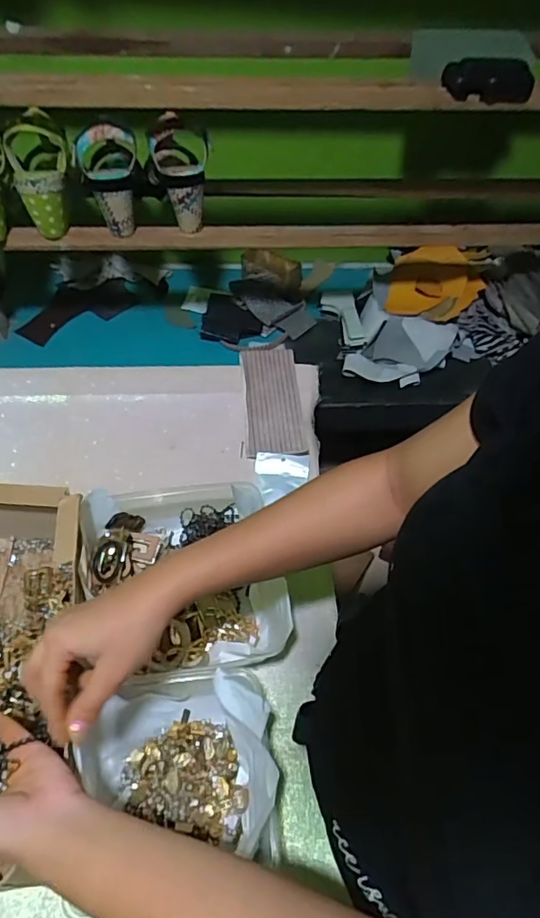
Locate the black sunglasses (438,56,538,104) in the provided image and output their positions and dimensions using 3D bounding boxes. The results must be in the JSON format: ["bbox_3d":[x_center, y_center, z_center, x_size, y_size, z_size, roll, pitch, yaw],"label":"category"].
[{"bbox_3d":[0.273,-0.482,0.662,0.107,0.040,0.041,2,54,-2],"label":"black sunglasses"}]

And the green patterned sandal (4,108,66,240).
[{"bbox_3d":[-0.316,-0.381,0.709,0.080,0.150,0.060,1,22,-4],"label":"green patterned sandal"}]

